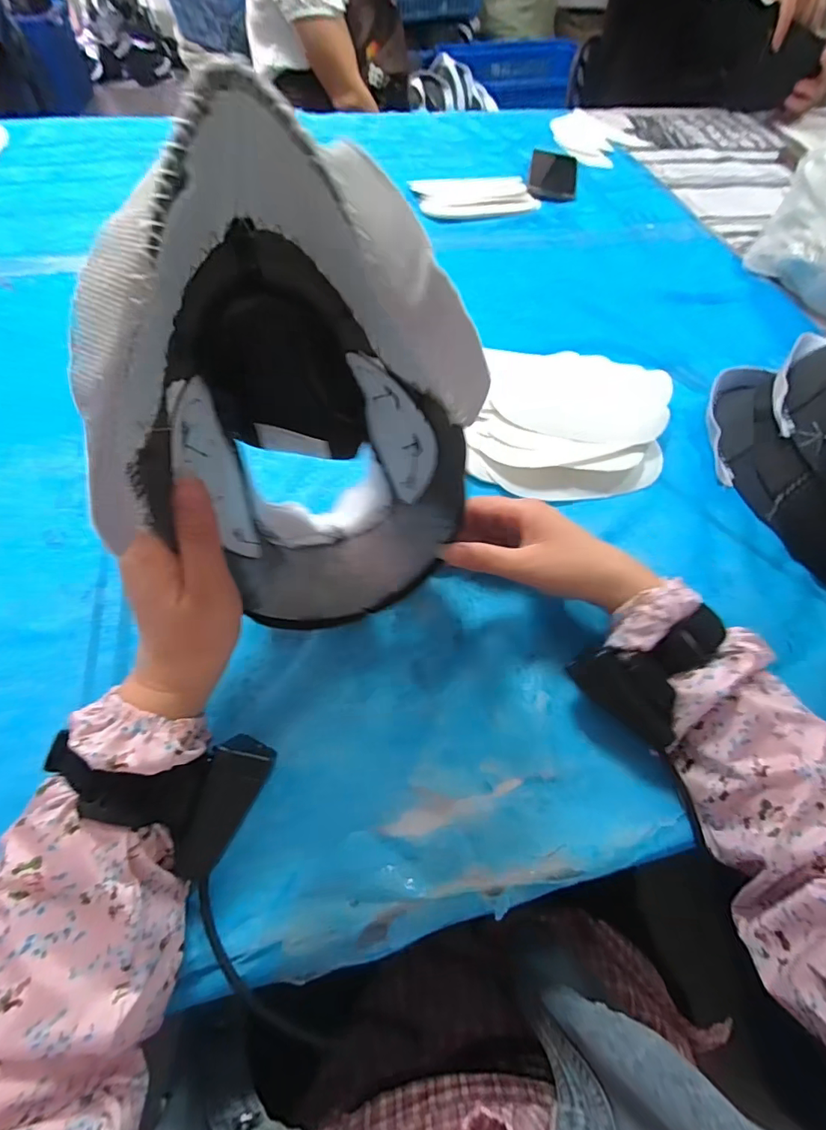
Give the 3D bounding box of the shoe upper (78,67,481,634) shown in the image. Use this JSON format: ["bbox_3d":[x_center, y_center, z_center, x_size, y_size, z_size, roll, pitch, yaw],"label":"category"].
[{"bbox_3d":[-0.055,-0.063,0.251,0.153,0.263,0.114,-19,68,-6],"label":"shoe upper"}]

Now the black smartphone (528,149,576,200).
[{"bbox_3d":[0.222,-0.616,0.753,0.072,0.007,0.162,10,61,3],"label":"black smartphone"}]

